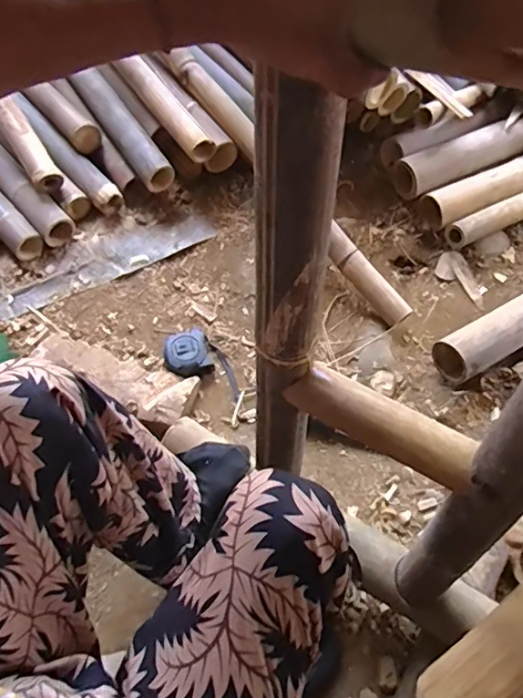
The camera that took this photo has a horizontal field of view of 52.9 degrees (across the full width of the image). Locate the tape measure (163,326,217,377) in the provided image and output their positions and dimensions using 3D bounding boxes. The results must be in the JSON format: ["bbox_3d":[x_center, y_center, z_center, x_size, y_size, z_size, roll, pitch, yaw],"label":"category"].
[{"bbox_3d":[-0.130,0.009,0.962,0.093,0.039,0.098,1,59,-2],"label":"tape measure"}]

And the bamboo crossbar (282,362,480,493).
[{"bbox_3d":[0.113,0.070,0.506,0.180,0.044,0.042,30,62,14],"label":"bamboo crossbar"}]

